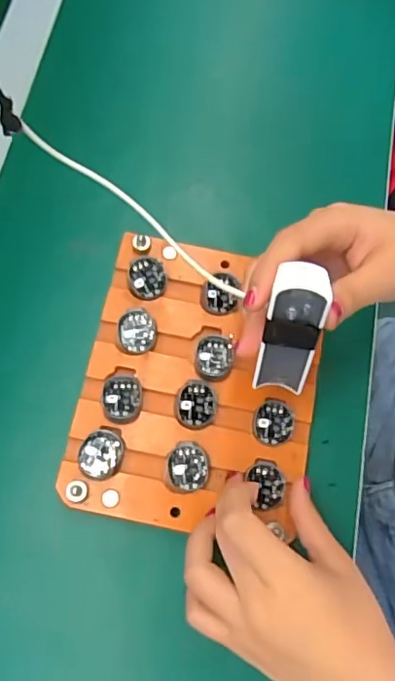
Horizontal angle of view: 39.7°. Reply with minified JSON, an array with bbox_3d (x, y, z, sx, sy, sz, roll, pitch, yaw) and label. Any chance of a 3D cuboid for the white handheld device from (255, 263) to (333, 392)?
[{"bbox_3d":[0.046,-0.006,0.280,0.027,0.081,0.024,0,54,-2],"label":"white handheld device"}]

